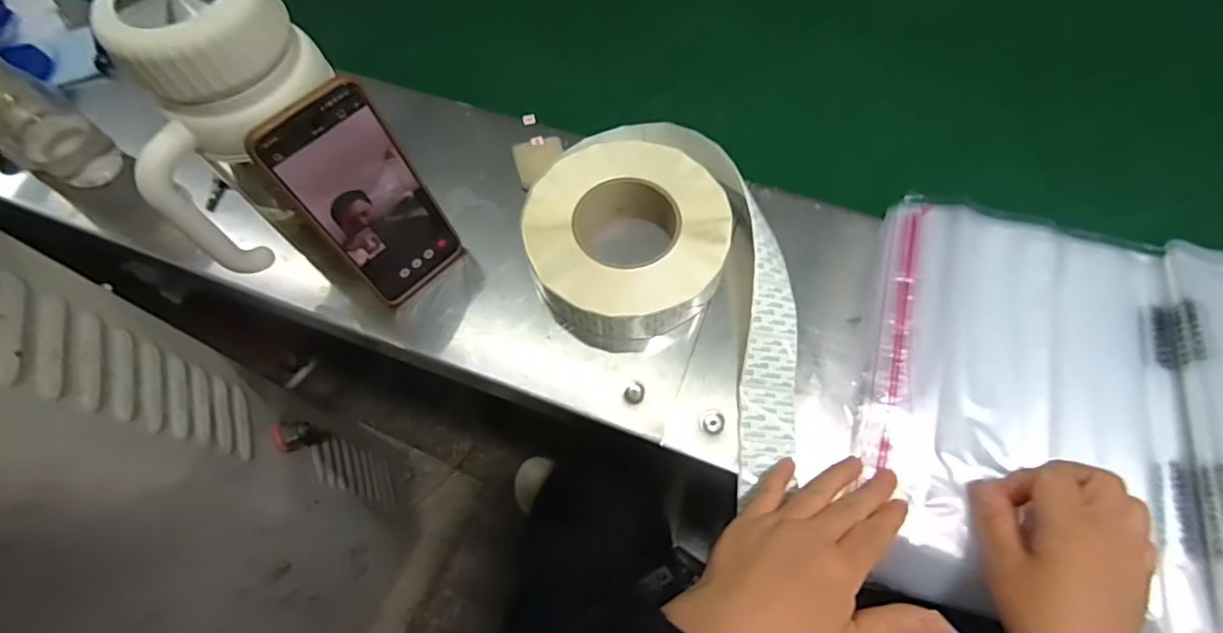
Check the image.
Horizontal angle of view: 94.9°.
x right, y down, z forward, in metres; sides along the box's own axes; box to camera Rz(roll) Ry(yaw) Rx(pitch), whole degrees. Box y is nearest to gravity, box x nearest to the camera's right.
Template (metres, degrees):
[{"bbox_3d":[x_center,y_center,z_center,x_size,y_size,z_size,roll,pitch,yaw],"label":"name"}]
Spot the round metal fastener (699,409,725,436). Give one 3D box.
[{"bbox_3d":[0.072,0.076,0.401,0.018,0.004,0.018,-1,65,2],"label":"round metal fastener"}]

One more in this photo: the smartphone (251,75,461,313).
[{"bbox_3d":[-0.163,-0.076,0.386,0.076,0.160,0.008,-43,56,-18],"label":"smartphone"}]

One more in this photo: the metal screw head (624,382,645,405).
[{"bbox_3d":[0.017,0.056,0.410,0.014,0.004,0.016,28,69,14],"label":"metal screw head"}]

